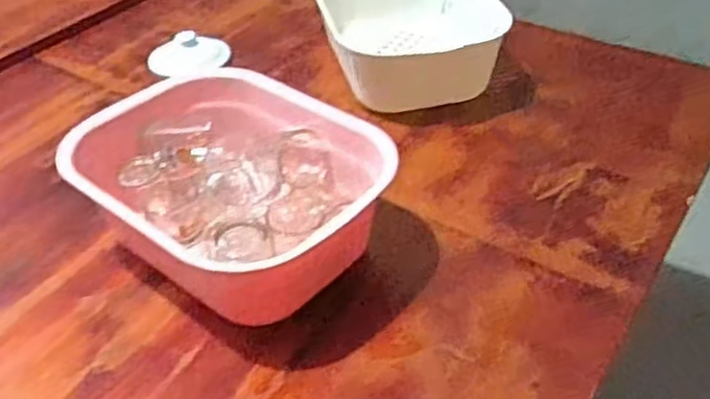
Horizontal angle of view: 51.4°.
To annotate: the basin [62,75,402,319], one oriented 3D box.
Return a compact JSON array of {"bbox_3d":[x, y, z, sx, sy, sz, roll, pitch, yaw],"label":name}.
[{"bbox_3d":[-0.119,-0.003,0.723,0.282,0.117,0.212,26,48,30],"label":"basin"}]

